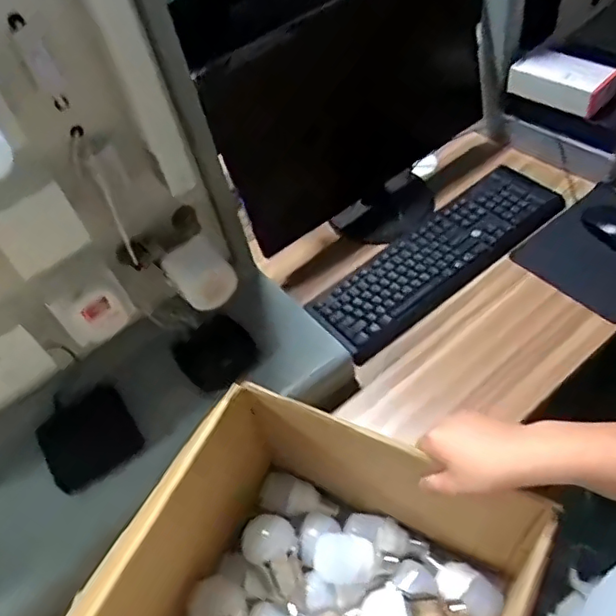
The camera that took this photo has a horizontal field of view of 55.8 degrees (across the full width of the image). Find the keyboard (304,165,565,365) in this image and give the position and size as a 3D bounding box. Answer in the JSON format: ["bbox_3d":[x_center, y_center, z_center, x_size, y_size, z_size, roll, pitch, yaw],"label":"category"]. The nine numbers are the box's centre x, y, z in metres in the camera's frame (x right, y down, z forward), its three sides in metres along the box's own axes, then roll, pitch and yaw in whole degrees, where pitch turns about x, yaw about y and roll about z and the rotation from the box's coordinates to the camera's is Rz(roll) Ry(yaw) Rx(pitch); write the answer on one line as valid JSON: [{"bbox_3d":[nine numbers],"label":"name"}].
[{"bbox_3d":[0.216,-0.100,0.955,0.472,0.039,0.149,-31,50,-22],"label":"keyboard"}]

